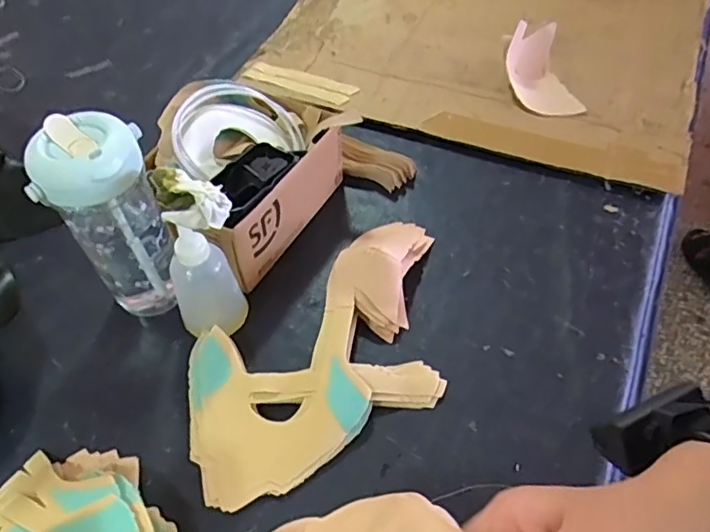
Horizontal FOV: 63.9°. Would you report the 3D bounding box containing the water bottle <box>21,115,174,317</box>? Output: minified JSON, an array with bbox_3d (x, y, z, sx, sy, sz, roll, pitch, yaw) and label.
[{"bbox_3d":[-0.220,-0.036,0.545,0.083,0.212,0.082,4,53,4],"label":"water bottle"}]

